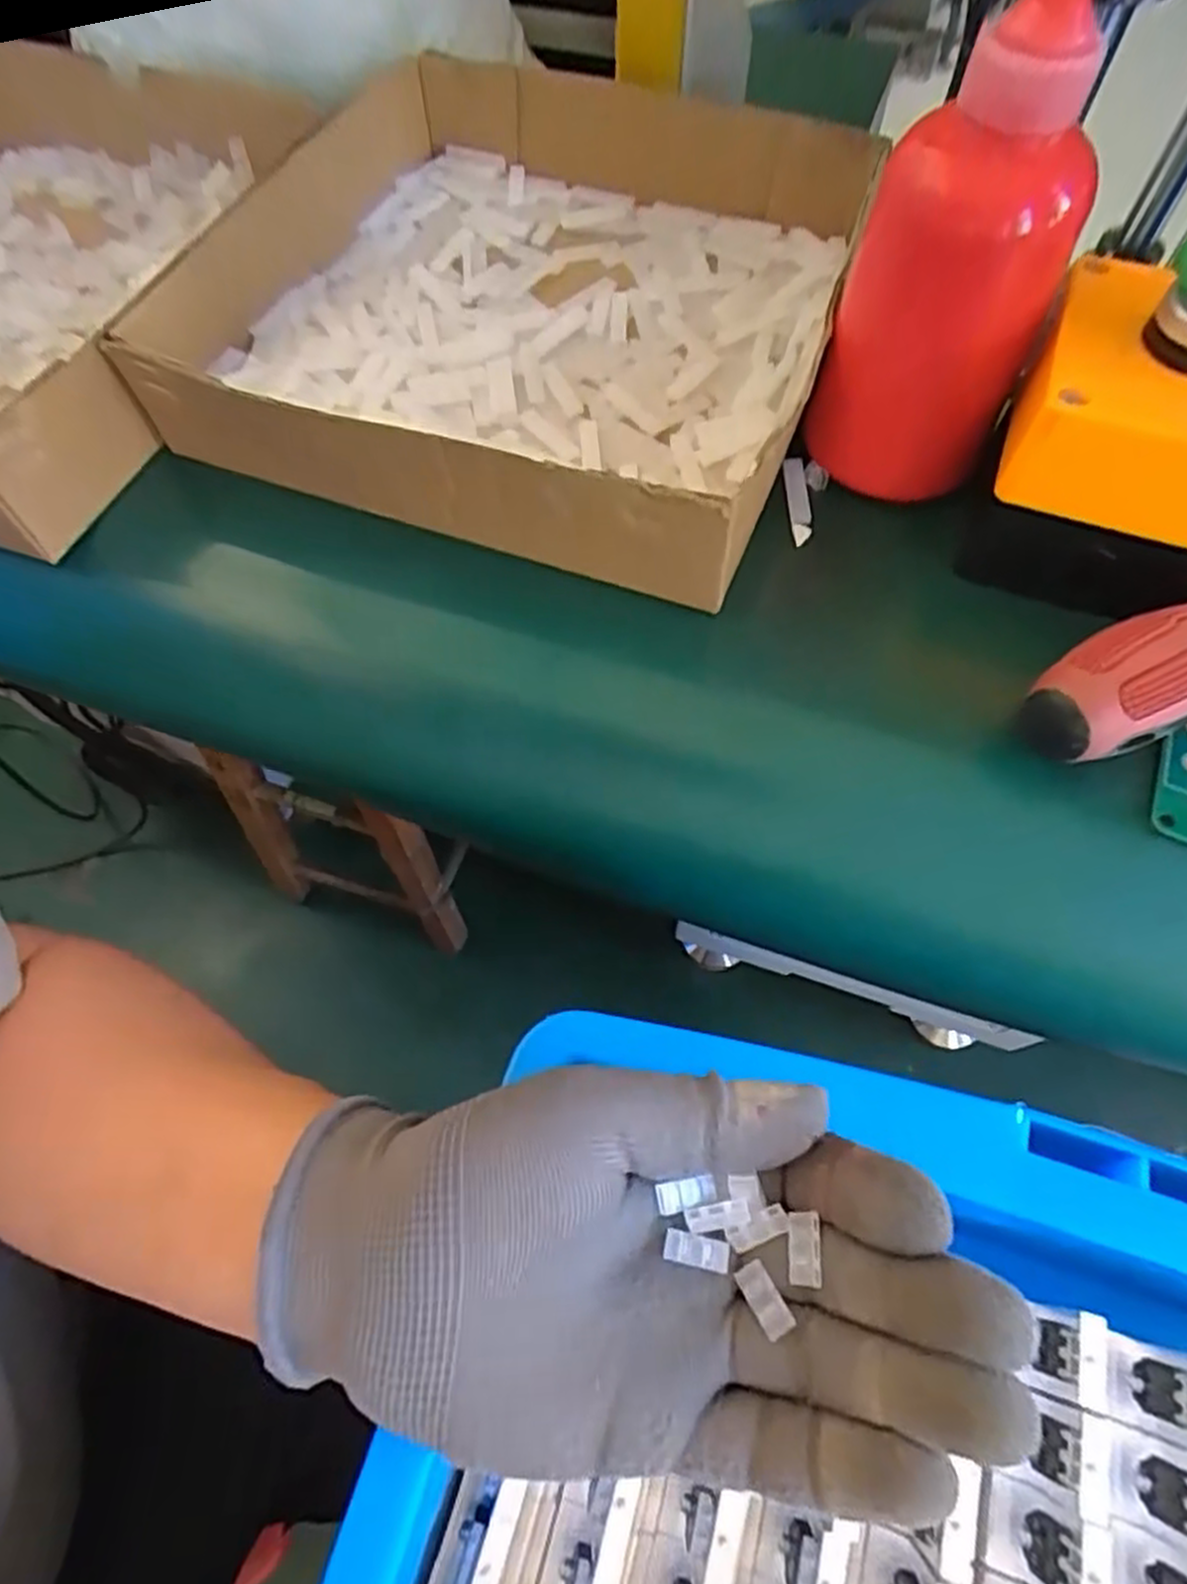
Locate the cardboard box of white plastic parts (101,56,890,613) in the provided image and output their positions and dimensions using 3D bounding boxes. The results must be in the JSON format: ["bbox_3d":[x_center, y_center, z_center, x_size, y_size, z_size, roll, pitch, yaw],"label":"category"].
[{"bbox_3d":[-0.024,-0.201,0.308,0.235,0.047,0.251,19,66,10],"label":"cardboard box of white plastic parts"}]

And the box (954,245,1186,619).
[{"bbox_3d":[0.161,-0.107,0.230,0.075,0.085,0.089,19,66,10],"label":"box"}]

